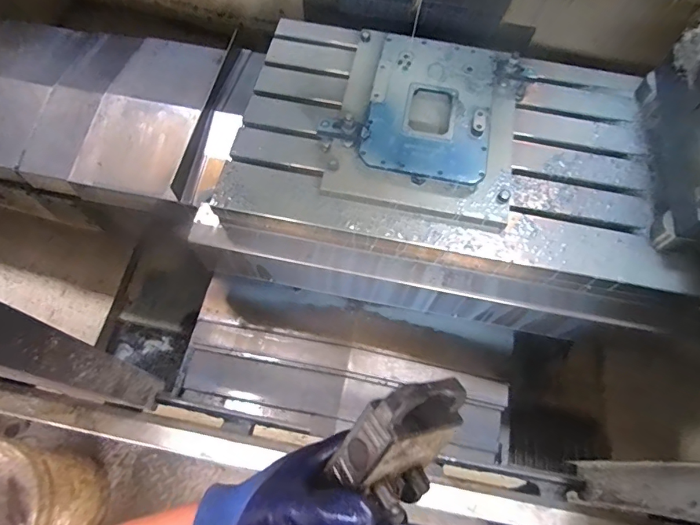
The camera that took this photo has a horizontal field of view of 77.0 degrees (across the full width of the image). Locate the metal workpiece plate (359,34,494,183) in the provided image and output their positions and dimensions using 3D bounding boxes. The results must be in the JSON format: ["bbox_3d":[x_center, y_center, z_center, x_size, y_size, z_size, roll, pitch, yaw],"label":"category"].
[{"bbox_3d":[0.182,-0.345,0.969,0.265,0.027,0.364,11,66,4],"label":"metal workpiece plate"}]

